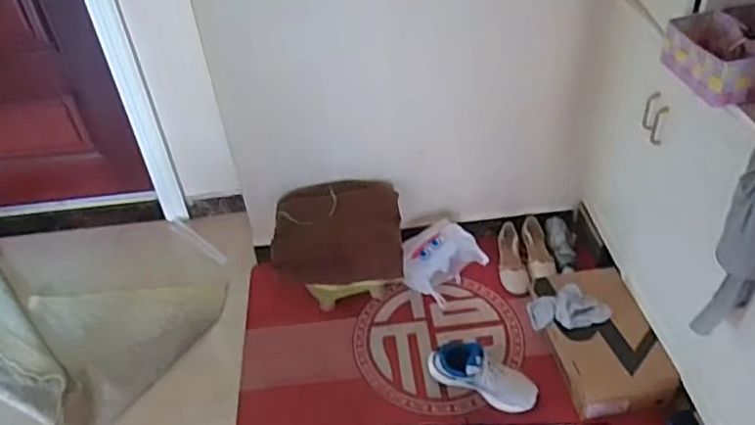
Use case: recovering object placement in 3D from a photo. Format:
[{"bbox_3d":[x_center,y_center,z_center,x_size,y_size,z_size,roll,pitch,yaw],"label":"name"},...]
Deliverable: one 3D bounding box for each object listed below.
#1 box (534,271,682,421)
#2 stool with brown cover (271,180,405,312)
[{"bbox_3d":[0.604,0.350,1.702,0.262,0.146,0.410,-9,40,-5],"label":"box"},{"bbox_3d":[-0.113,0.125,1.913,0.371,0.334,0.284,-5,40,0],"label":"stool with brown cover"}]

